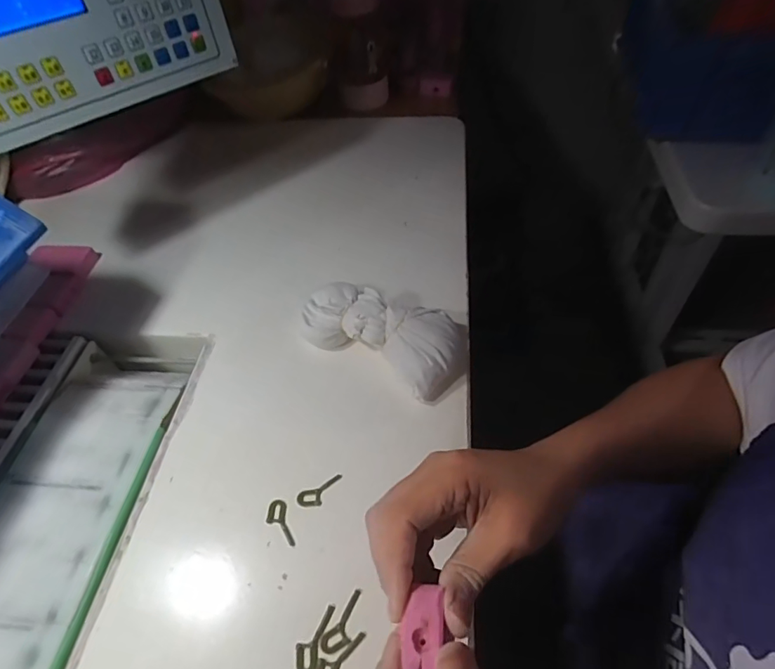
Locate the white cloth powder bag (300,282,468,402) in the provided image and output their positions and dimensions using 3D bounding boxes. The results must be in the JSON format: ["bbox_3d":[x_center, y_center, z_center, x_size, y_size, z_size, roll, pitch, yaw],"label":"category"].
[{"bbox_3d":[-0.001,-0.011,0.442,0.161,0.044,0.092,26,57,23],"label":"white cloth powder bag"}]

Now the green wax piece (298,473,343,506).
[{"bbox_3d":[-0.051,0.122,0.369,0.038,0.004,0.015,-25,53,-15],"label":"green wax piece"}]

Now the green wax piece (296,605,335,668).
[{"bbox_3d":[-0.048,0.196,0.308,0.016,0.004,0.040,14,54,16],"label":"green wax piece"}]

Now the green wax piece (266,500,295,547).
[{"bbox_3d":[-0.082,0.142,0.356,0.015,0.004,0.037,-19,52,-11],"label":"green wax piece"}]

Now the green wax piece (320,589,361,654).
[{"bbox_3d":[-0.027,0.189,0.312,0.015,0.004,0.040,27,58,24],"label":"green wax piece"}]

